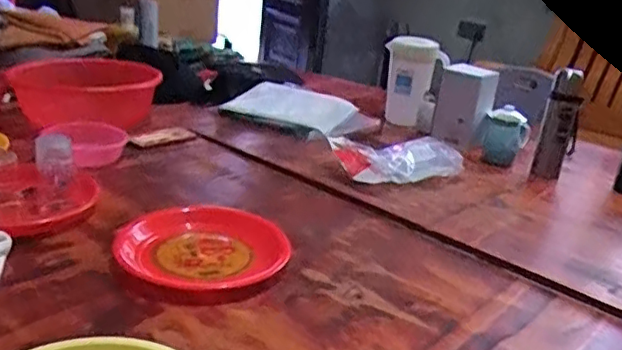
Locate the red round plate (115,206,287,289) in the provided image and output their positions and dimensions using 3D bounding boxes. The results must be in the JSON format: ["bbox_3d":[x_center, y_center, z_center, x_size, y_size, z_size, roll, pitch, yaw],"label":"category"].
[{"bbox_3d":[-0.171,0.102,0.938,0.245,0.033,0.215,-3,23,-20],"label":"red round plate"}]

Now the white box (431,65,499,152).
[{"bbox_3d":[0.392,-0.178,1.574,0.108,0.188,0.121,-10,26,-34],"label":"white box"}]

